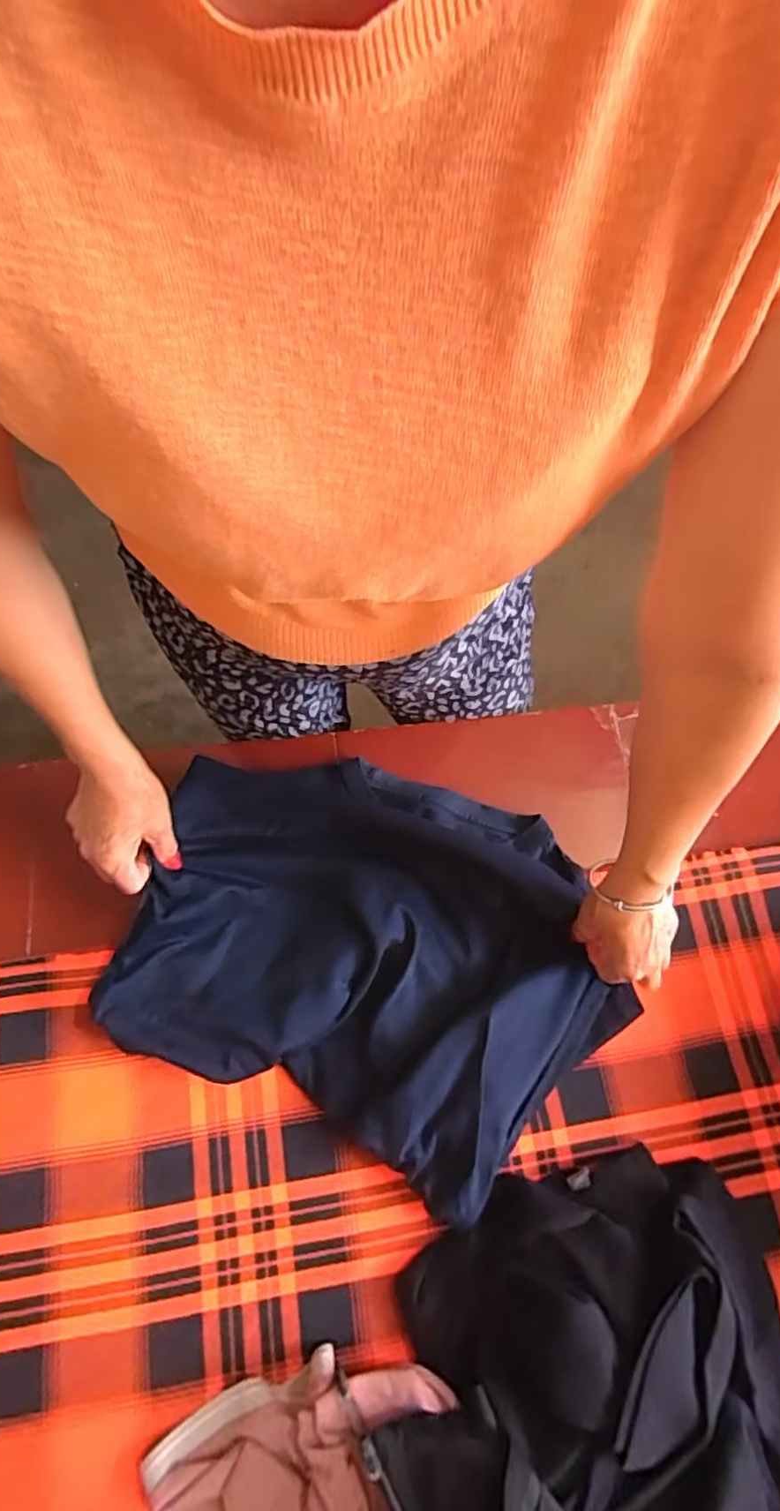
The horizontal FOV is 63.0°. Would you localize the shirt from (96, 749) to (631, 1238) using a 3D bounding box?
[{"bbox_3d":[-0.007,0.166,0.567,0.410,0.060,0.312,23,72,6],"label":"shirt"}]

